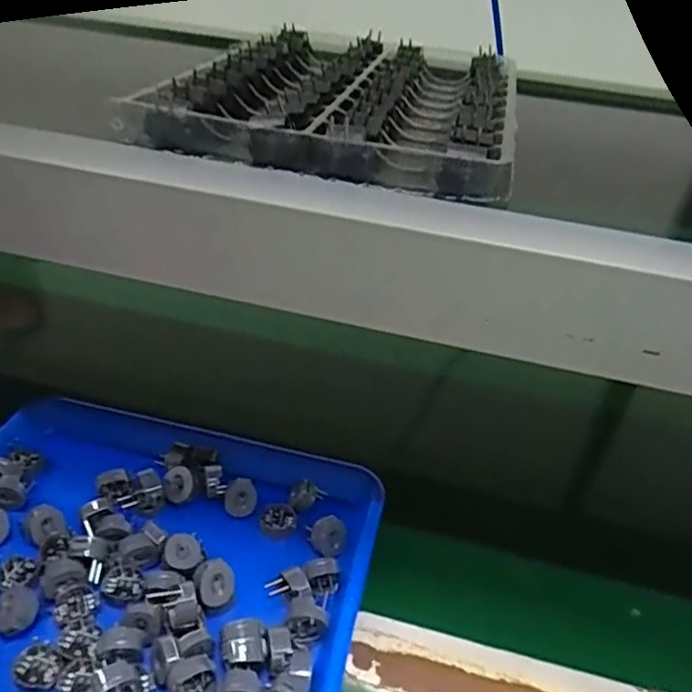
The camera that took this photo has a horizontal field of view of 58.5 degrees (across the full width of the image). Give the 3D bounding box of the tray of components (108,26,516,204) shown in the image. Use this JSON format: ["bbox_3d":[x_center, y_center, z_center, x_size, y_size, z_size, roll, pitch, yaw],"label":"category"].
[{"bbox_3d":[0.003,-0.184,0.442,0.225,0.032,0.285,11,38,7],"label":"tray of components"}]

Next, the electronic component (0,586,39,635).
[{"bbox_3d":[-0.217,0.172,0.406,0.023,0.015,0.028,16,37,13],"label":"electronic component"}]

